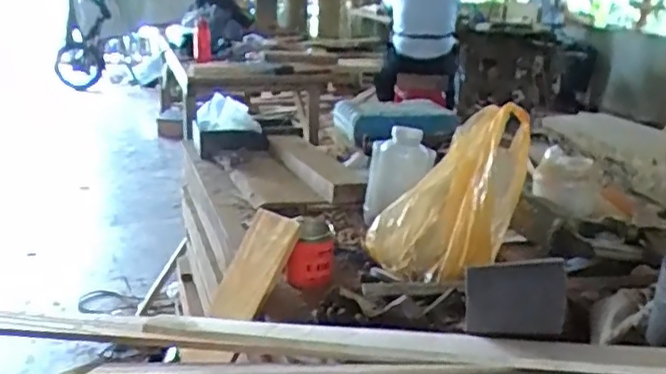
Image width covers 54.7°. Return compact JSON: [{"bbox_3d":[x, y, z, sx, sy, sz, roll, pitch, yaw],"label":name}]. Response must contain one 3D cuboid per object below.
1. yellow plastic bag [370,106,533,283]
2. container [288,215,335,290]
[{"bbox_3d":[0.193,0.007,1.021,0.228,0.224,0.185,-14,23,-41],"label":"yellow plastic bag"},{"bbox_3d":[-0.033,0.107,0.990,0.069,0.092,0.083,3,17,1],"label":"container"}]

